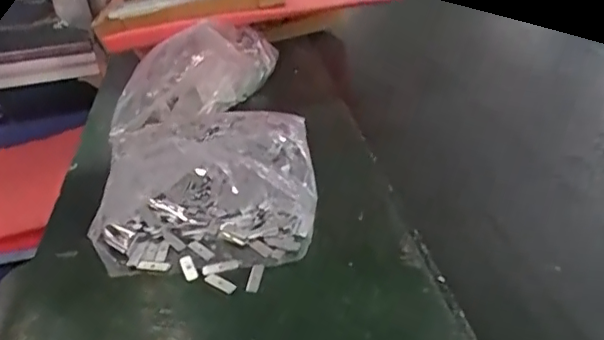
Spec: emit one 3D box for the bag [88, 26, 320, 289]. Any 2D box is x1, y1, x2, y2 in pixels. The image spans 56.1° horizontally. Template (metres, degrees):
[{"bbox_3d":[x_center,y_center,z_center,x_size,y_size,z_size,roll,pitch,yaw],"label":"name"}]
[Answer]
[{"bbox_3d":[-0.091,-0.039,0.513,0.177,0.093,0.337,-10,30,-5],"label":"bag"}]

